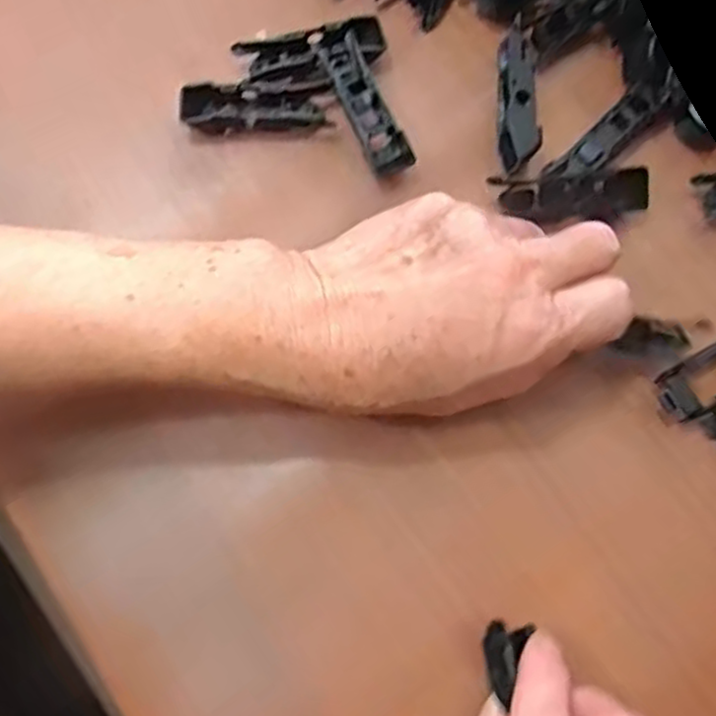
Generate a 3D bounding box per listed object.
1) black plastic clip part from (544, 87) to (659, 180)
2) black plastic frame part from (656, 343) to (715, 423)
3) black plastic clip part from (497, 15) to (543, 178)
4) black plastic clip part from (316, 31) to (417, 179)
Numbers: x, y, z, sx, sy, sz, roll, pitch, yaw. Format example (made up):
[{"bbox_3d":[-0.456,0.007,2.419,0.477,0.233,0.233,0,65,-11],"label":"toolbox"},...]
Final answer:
[{"bbox_3d":[0.108,-0.096,0.333,0.057,0.014,0.015,-40,80,-10],"label":"black plastic clip part"},{"bbox_3d":[0.147,0.007,0.312,0.049,0.011,0.023,-30,78,-8],"label":"black plastic frame part"},{"bbox_3d":[0.070,-0.115,0.333,0.018,0.009,0.065,-2,85,-1],"label":"black plastic clip part"},{"bbox_3d":[0.004,-0.111,0.336,0.018,0.013,0.069,-24,77,-6],"label":"black plastic clip part"}]

